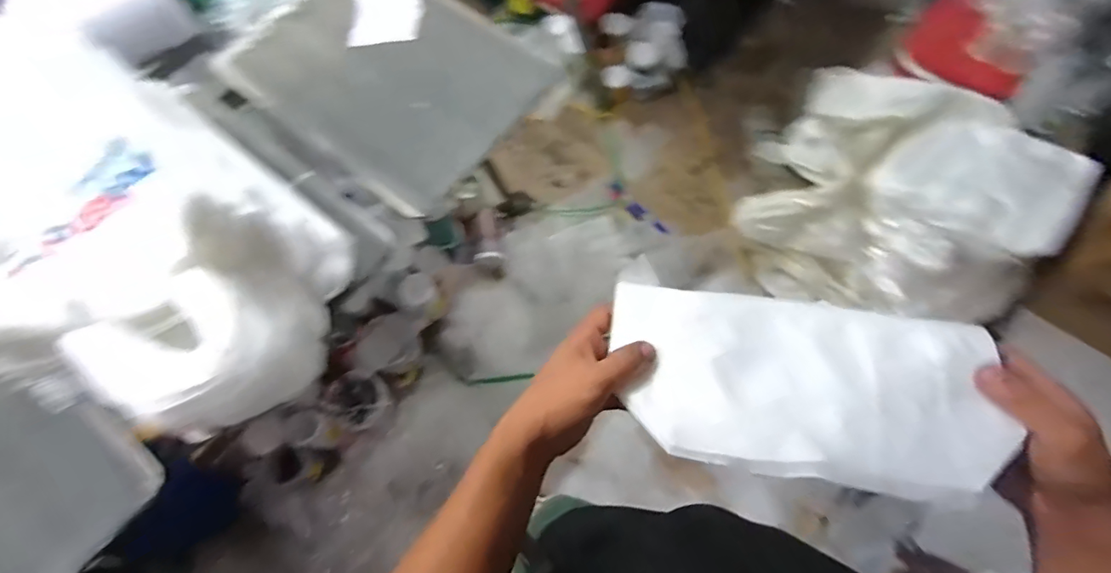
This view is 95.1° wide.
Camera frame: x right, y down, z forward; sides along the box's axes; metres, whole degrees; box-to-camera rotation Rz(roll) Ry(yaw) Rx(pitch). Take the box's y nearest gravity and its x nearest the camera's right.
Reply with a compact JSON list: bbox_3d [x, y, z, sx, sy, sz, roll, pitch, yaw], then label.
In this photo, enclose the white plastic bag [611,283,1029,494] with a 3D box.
[{"bbox_3d":[0.185,0.070,0.383,0.278,0.011,0.145,7,52,7],"label":"white plastic bag"}]

